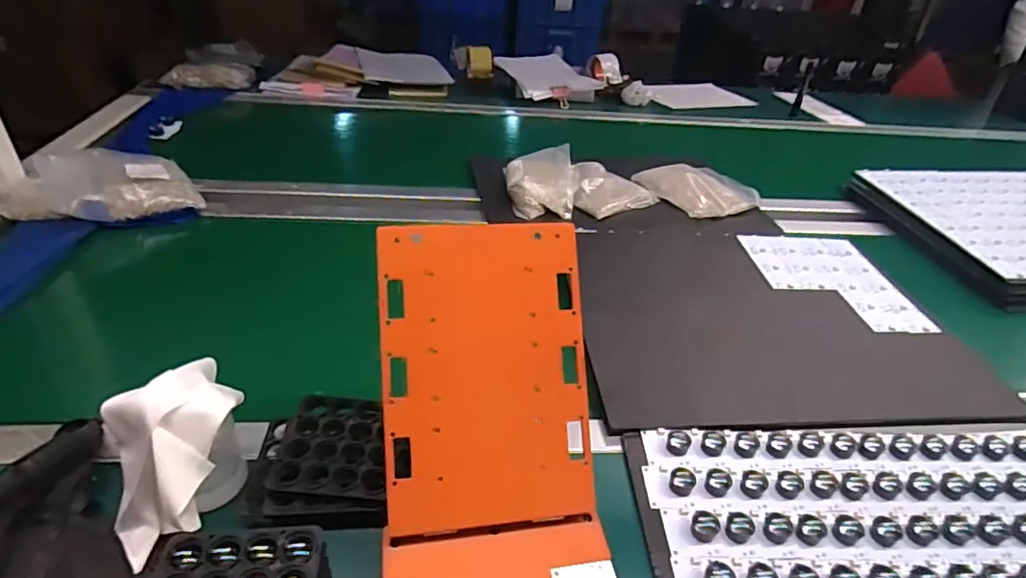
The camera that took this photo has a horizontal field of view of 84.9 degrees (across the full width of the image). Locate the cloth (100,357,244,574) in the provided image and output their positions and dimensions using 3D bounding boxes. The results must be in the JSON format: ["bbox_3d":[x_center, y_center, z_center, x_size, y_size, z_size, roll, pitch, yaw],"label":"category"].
[{"bbox_3d":[-0.261,0.123,0.431,0.112,0.090,0.095,-29,48,-35],"label":"cloth"}]

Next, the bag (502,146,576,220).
[{"bbox_3d":[0.044,-0.184,0.952,0.115,0.052,0.169,2,38,-4],"label":"bag"}]

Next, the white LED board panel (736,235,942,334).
[{"bbox_3d":[0.451,-0.014,0.800,0.188,0.007,0.223,0,38,-6],"label":"white LED board panel"}]

